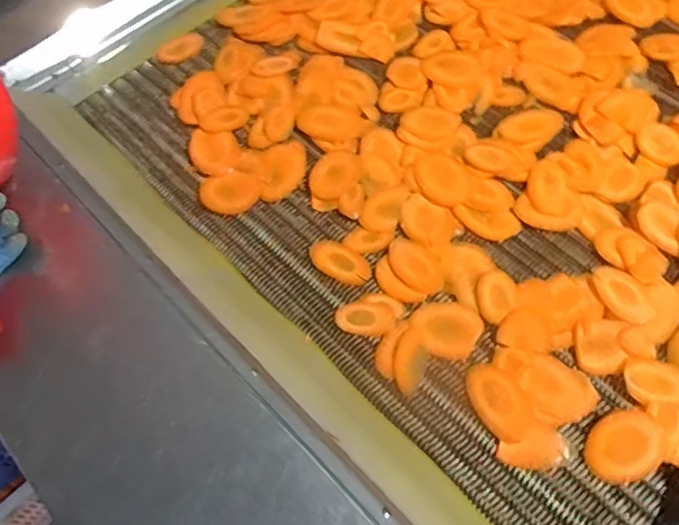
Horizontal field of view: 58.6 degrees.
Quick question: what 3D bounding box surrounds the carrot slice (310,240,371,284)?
[{"bbox_3d":[0.001,-0.001,0.621,0.068,0.004,0.037,27,67,17],"label":"carrot slice"}]

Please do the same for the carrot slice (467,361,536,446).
[{"bbox_3d":[0.146,0.127,0.551,0.045,0.011,0.075,-30,64,-12],"label":"carrot slice"}]

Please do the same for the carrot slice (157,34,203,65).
[{"bbox_3d":[-0.204,-0.273,0.770,0.061,0.008,0.045,-33,65,-13],"label":"carrot slice"}]

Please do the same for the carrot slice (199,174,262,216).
[{"bbox_3d":[-0.120,-0.075,0.668,0.065,0.007,0.048,-8,62,0],"label":"carrot slice"}]

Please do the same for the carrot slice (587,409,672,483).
[{"bbox_3d":[0.249,0.159,0.524,0.070,0.007,0.053,-37,66,-15],"label":"carrot slice"}]

